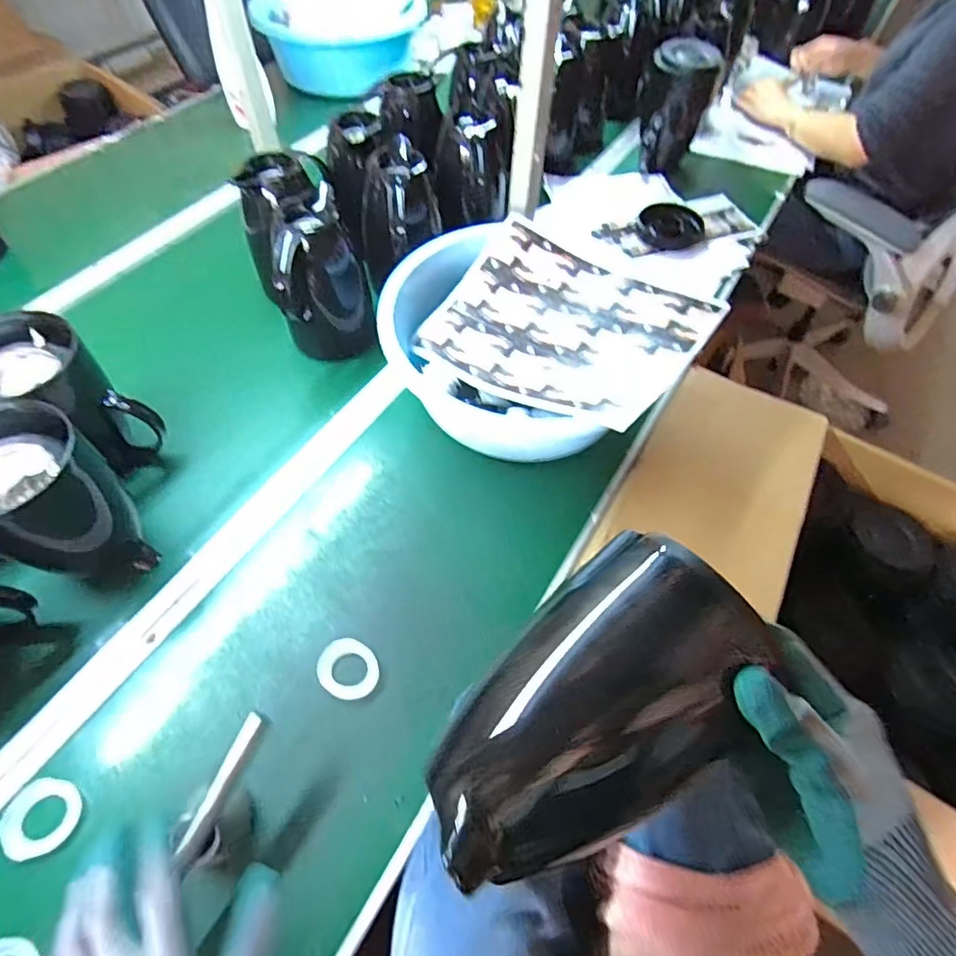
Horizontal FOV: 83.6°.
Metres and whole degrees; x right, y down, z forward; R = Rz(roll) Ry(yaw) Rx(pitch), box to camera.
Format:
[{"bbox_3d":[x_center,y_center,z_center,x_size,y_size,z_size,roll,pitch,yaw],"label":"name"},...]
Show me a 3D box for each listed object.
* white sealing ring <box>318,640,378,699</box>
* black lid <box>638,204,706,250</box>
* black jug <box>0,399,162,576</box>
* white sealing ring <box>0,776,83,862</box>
[{"bbox_3d":[-0.136,0.198,0.556,0.066,0.009,0.055,25,59,14],"label":"white sealing ring"},{"bbox_3d":[0.366,-0.478,1.014,0.115,0.023,0.106,4,56,0],"label":"black lid"},{"bbox_3d":[-0.440,0.029,0.551,0.131,0.188,0.125,29,60,16],"label":"black jug"},{"bbox_3d":[-0.393,0.303,0.478,0.061,0.005,0.062,1,56,-2],"label":"white sealing ring"}]

